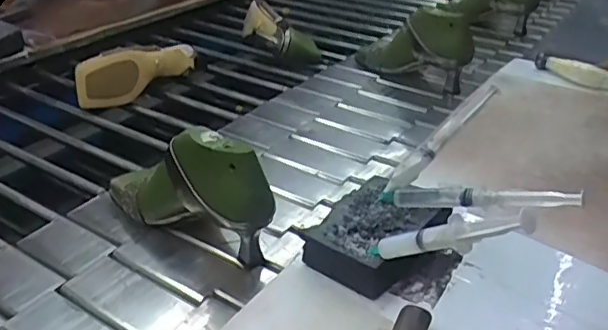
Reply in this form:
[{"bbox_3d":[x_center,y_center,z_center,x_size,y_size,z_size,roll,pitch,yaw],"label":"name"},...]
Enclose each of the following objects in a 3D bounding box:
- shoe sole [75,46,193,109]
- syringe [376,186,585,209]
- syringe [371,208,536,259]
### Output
[{"bbox_3d":[-0.256,-0.146,0.942,0.044,0.080,0.212,23,37,35],"label":"shoe sole"},{"bbox_3d":[0.144,0.027,0.501,0.165,0.020,0.012,0,25,32],"label":"syringe"},{"bbox_3d":[0.097,0.051,0.427,0.015,0.026,0.146,-29,4,-40],"label":"syringe"}]

